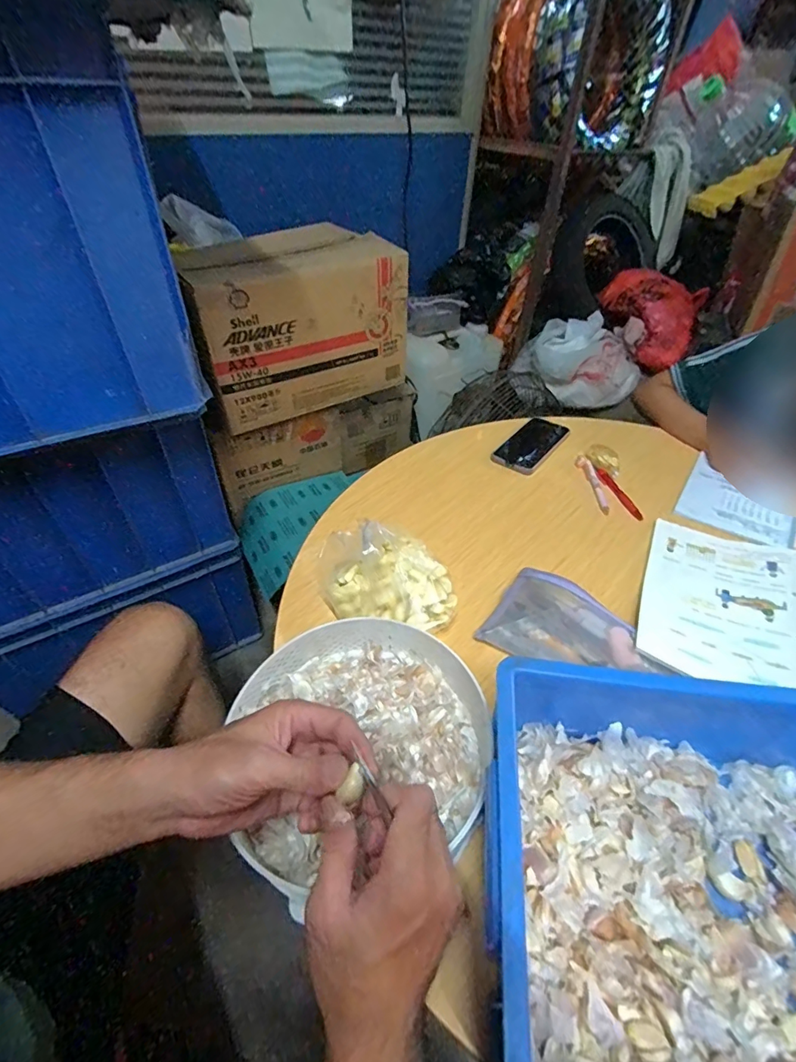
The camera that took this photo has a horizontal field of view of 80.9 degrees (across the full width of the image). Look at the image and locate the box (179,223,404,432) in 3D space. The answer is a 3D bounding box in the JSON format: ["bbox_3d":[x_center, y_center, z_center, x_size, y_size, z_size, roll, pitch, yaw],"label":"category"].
[{"bbox_3d":[-0.200,-0.397,0.869,0.355,0.249,0.240,-21,50,-25],"label":"box"}]

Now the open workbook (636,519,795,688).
[{"bbox_3d":[0.405,0.084,0.561,0.189,0.034,0.253,23,47,18],"label":"open workbook"}]

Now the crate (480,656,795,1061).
[{"bbox_3d":[0.236,0.251,0.321,0.338,0.121,0.259,7,44,2],"label":"crate"}]

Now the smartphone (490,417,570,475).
[{"bbox_3d":[0.246,-0.160,0.836,0.083,0.015,0.181,32,51,26],"label":"smartphone"}]

